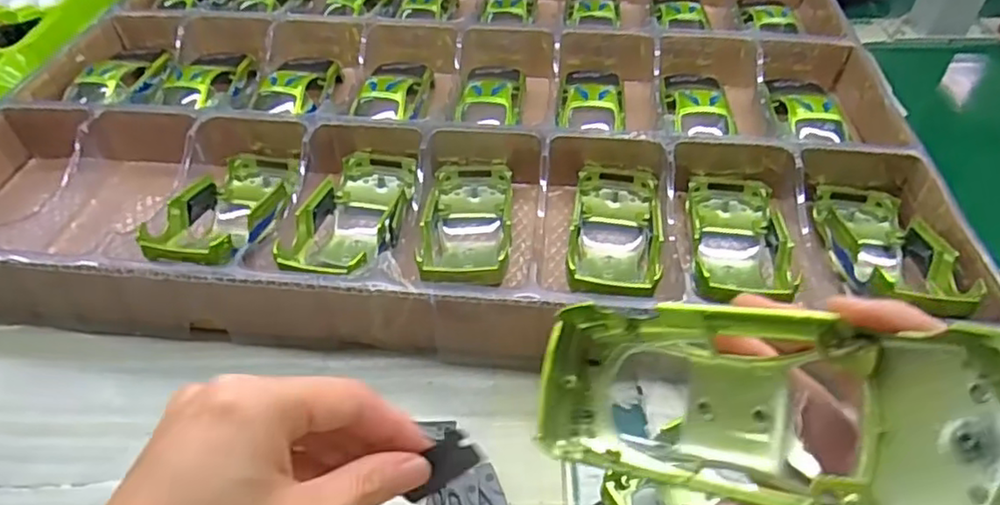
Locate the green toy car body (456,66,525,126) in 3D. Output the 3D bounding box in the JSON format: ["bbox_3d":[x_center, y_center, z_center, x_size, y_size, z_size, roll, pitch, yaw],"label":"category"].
[{"bbox_3d":[-0.005,-0.131,0.506,0.047,0.023,0.087,5,47,5],"label":"green toy car body"}]

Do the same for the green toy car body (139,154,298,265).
[{"bbox_3d":[-0.172,-0.025,0.414,0.058,0.035,0.130,0,28,0],"label":"green toy car body"}]

